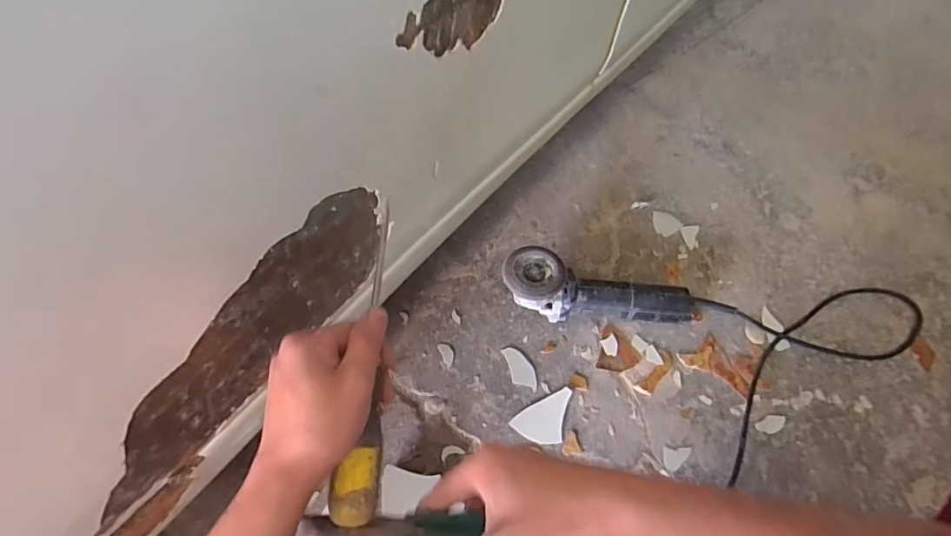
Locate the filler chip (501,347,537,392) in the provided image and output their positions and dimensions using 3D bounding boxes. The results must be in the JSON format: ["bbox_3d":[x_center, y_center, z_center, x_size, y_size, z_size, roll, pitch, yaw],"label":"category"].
[{"bbox_3d":[0.066,0.148,0.745,0.033,0.004,0.074,-19,58,-8],"label":"filler chip"}]

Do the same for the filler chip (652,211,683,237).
[{"bbox_3d":[0.327,-0.078,0.877,0.041,0.004,0.052,-38,63,-19],"label":"filler chip"}]

